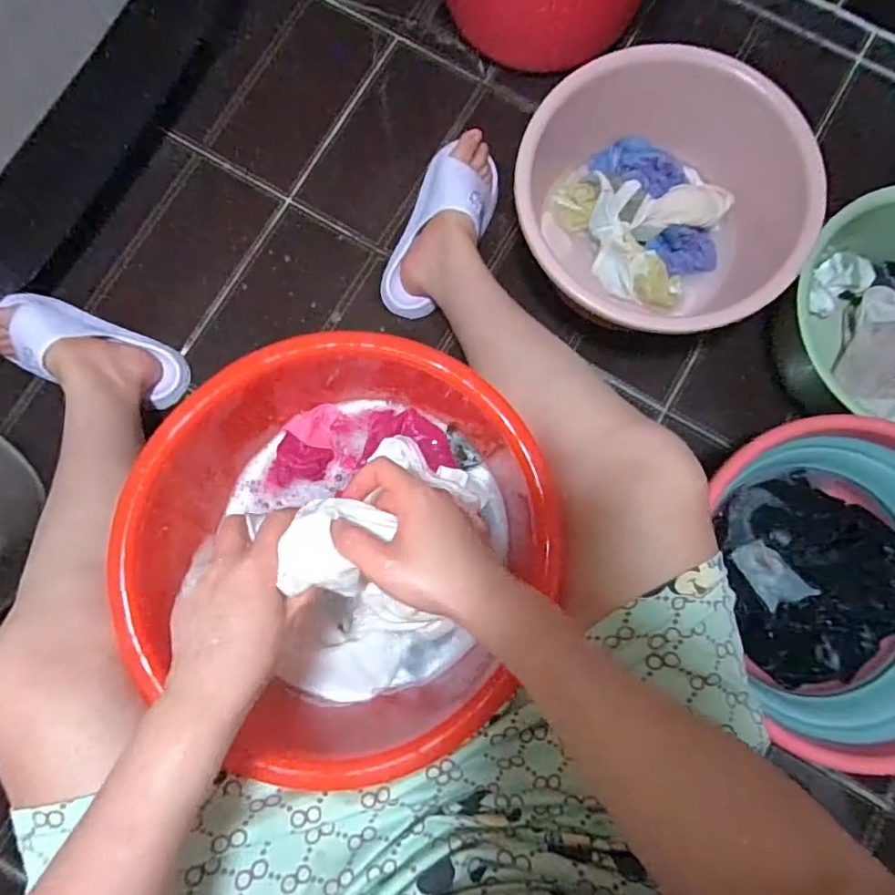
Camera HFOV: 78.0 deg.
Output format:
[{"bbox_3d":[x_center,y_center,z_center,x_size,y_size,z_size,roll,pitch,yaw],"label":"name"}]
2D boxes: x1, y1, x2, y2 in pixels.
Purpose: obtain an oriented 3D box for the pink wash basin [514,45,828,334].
[{"bbox_3d":[0.255,-0.291,0.697,0.325,0.150,0.322,0,83,0],"label":"pink wash basin"}]

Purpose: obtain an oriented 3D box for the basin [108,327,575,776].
[{"bbox_3d":[-0.102,0.082,0.504,0.331,0.161,0.355,-1,81,3],"label":"basin"}]

